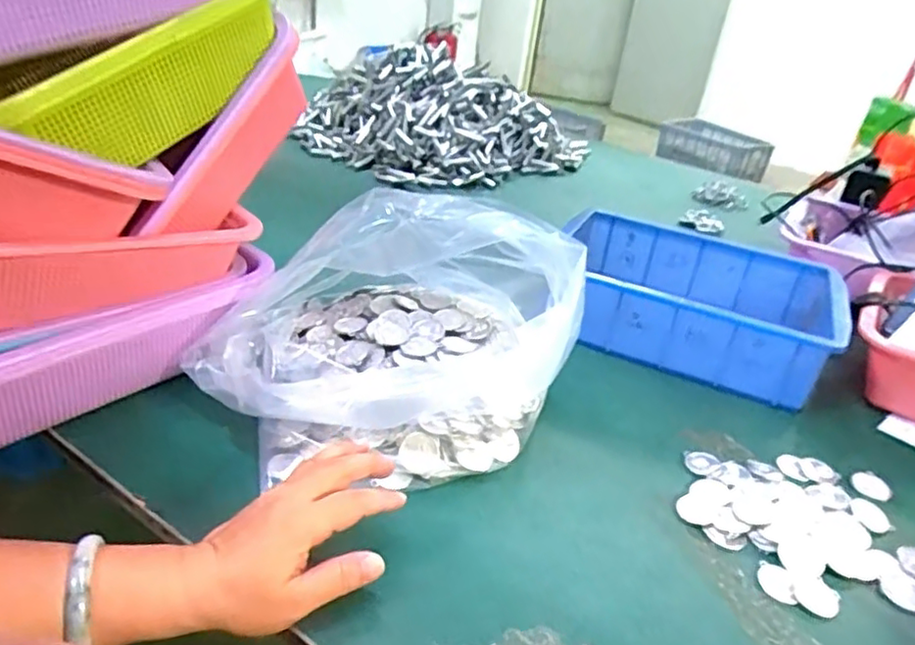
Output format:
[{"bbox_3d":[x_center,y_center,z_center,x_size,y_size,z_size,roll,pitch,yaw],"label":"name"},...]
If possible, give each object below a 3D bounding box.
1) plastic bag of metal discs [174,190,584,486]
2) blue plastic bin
[{"bbox_3d":[-0.065,-0.010,0.531,0.269,0.167,0.223,-4,31,-20],"label":"plastic bag of metal discs"},{"bbox_3d":[0.255,-0.026,0.730,0.292,0.085,0.207,18,31,18],"label":"blue plastic bin"}]

